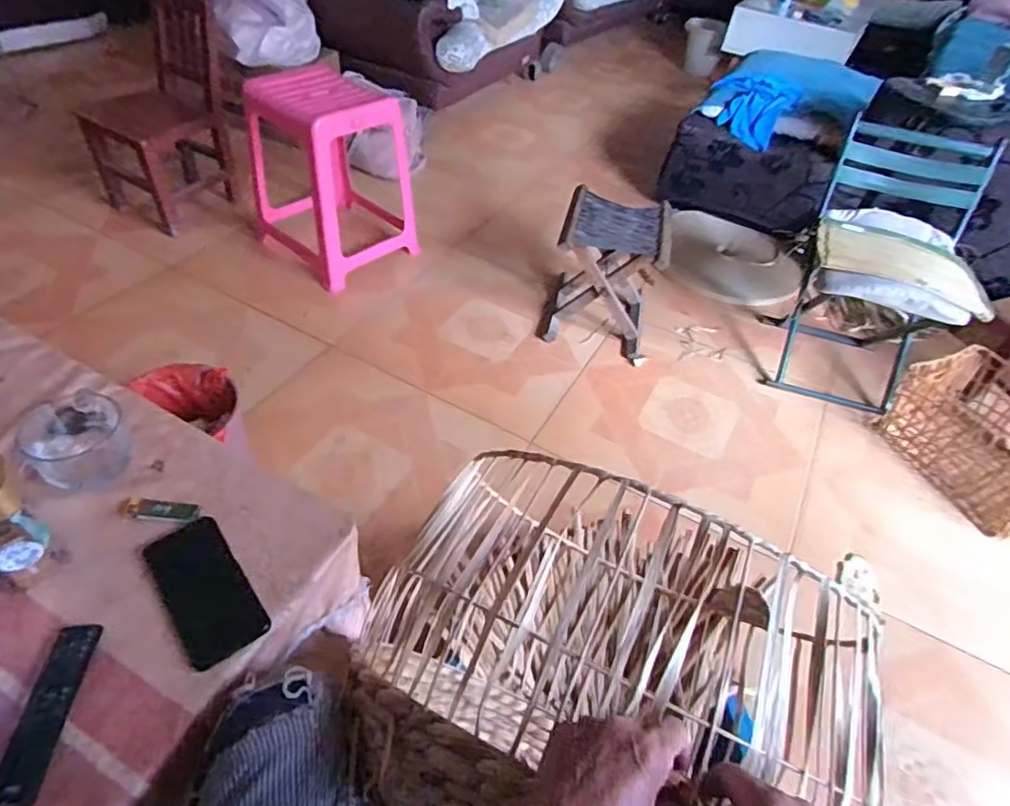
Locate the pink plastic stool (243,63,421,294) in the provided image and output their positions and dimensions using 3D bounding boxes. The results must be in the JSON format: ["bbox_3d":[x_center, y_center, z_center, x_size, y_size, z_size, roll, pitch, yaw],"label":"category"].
[{"bbox_3d":[-0.496,-0.668,1.722,0.411,0.441,0.367,36,53,24],"label":"pink plastic stool"}]

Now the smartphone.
[{"bbox_3d":[-0.322,0.198,0.629,0.077,0.011,0.167,-28,56,-29],"label":"smartphone"}]

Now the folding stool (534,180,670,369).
[{"bbox_3d":[0.289,-0.367,1.642,0.298,0.317,0.331,16,47,8],"label":"folding stool"}]

